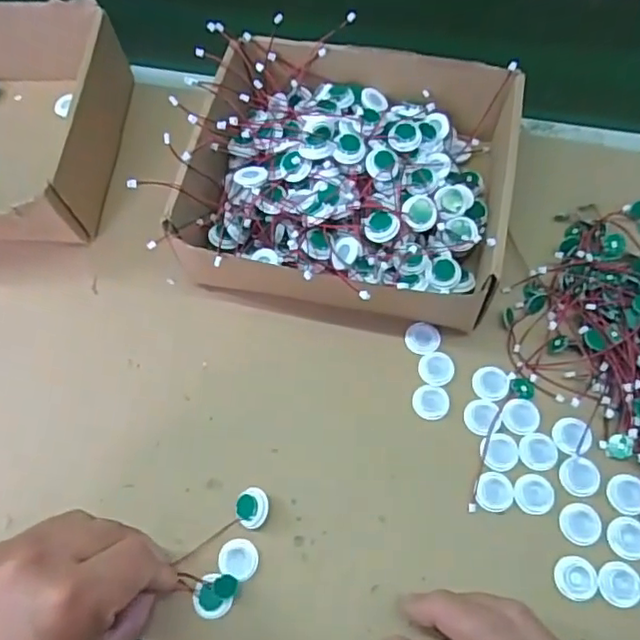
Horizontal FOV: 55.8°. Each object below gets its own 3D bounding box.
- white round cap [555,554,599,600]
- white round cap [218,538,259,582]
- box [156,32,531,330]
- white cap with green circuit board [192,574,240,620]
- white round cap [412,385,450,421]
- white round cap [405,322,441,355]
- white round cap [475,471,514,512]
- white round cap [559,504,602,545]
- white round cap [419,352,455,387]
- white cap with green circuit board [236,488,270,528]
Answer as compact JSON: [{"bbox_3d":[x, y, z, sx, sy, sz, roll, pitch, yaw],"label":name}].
[{"bbox_3d":[0.144,0.144,0.338,0.022,0.004,0.022,-1,64,3],"label":"white round cap"},{"bbox_3d":[-0.047,0.140,0.354,0.023,0.005,0.021,-1,64,3],"label":"white round cap"},{"bbox_3d":[0.020,-0.101,0.428,0.213,0.069,0.187,9,65,8],"label":"box"},{"bbox_3d":[-0.060,0.155,0.342,0.021,0.010,0.026,28,69,16],"label":"white cap with green circuit board"},{"bbox_3d":[0.071,0.052,0.387,0.023,0.004,0.022,-1,64,3],"label":"white round cap"},{"bbox_3d":[0.069,0.012,0.406,0.023,0.004,0.022,-1,64,3],"label":"white round cap"},{"bbox_3d":[0.105,0.103,0.361,0.021,0.004,0.023,-1,64,3],"label":"white round cap"},{"bbox_3d":[0.151,0.118,0.349,0.023,0.004,0.023,-1,64,3],"label":"white round cap"},{"bbox_3d":[0.076,0.032,0.396,0.022,0.004,0.023,-1,64,3],"label":"white round cap"},{"bbox_3d":[-0.039,0.112,0.360,0.020,0.014,0.021,-1,64,3],"label":"white cap with green circuit board"}]

